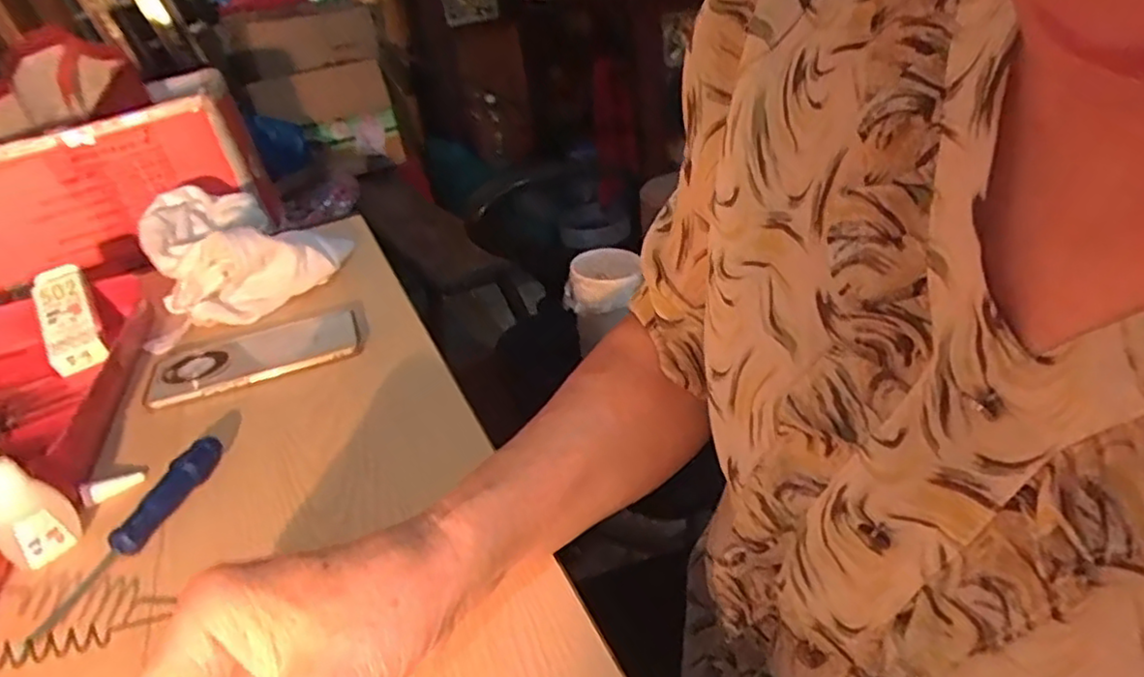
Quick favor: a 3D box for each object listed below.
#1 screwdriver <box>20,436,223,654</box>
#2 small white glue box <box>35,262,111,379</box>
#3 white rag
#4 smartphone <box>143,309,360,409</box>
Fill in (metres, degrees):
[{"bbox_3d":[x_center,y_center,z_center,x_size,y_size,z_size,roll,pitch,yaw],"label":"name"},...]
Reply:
[{"bbox_3d":[-0.247,0.109,0.383,0.020,0.020,0.151,-1,28,14],"label":"screwdriver"},{"bbox_3d":[-0.447,-0.020,0.600,0.043,0.022,0.113,-22,65,-25],"label":"small white glue box"},{"bbox_3d":[-0.346,-0.101,0.712,0.192,0.070,0.251,-20,30,-22],"label":"white rag"},{"bbox_3d":[-0.260,0.013,0.563,0.157,0.011,0.085,-15,28,-14],"label":"smartphone"}]

